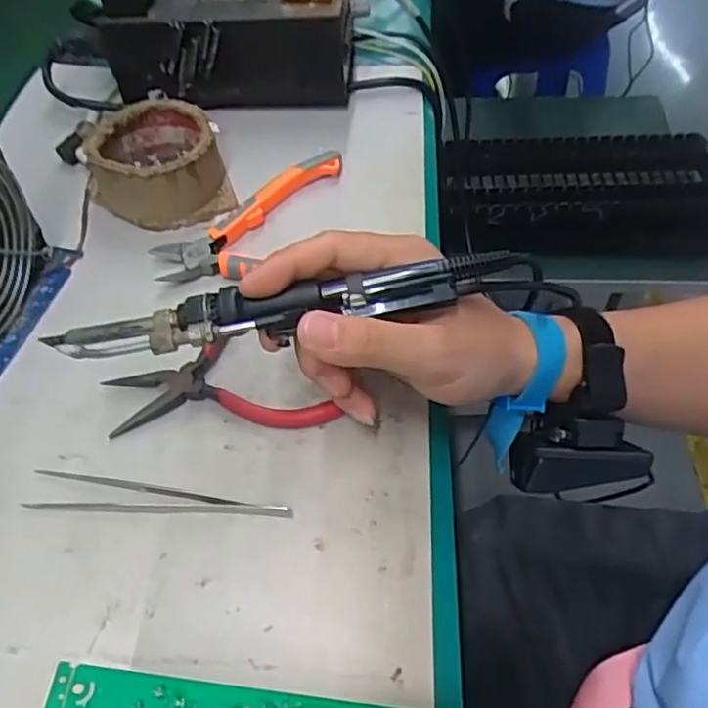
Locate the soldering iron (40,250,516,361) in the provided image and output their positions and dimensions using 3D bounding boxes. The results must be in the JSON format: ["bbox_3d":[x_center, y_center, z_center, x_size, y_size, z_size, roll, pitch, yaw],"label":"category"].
[{"bbox_3d":[-0.035,-0.018,0.297,0.205,0.020,0.028,-10,52,2],"label":"soldering iron"}]

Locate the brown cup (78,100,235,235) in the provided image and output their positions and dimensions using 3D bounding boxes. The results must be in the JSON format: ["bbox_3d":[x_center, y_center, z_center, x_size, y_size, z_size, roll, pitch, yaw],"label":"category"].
[{"bbox_3d":[-0.135,-0.130,0.447,0.090,0.046,0.089,-17,55,-11],"label":"brown cup"}]

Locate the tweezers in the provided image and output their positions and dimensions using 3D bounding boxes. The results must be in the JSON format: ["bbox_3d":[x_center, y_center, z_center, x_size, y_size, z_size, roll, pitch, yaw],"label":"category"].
[{"bbox_3d":[-0.094,0.069,0.317,0.127,0.005,0.019,3,52,5],"label":"tweezers"}]

